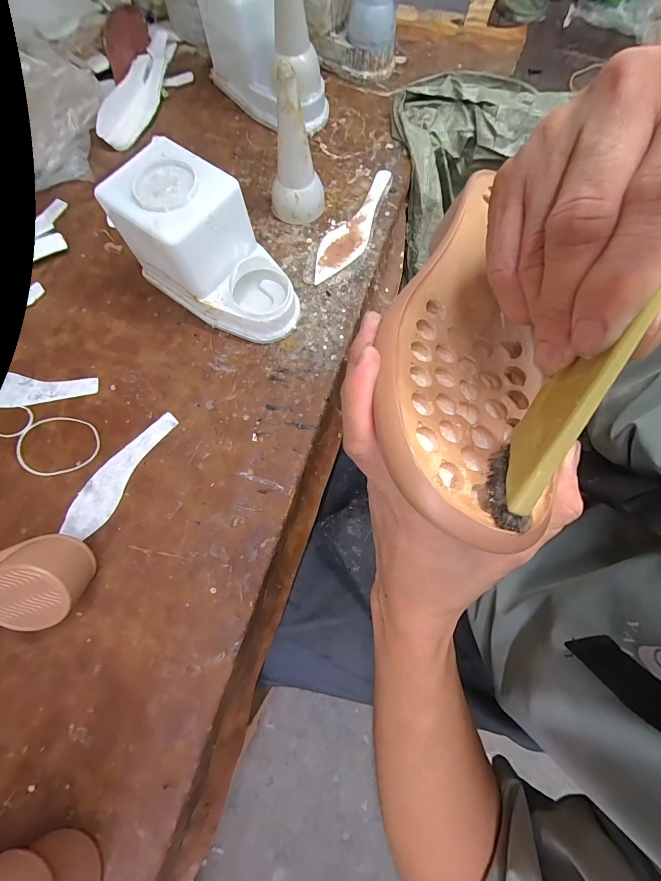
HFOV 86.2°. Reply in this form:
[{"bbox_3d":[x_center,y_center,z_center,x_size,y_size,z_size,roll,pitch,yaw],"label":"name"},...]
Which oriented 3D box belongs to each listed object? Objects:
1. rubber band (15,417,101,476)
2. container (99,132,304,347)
[{"bbox_3d":[-0.301,0.005,0.390,0.092,0.004,0.067,-1,74,0],"label":"rubber band"},{"bbox_3d":[-0.128,-0.205,0.390,0.195,0.115,0.106,33,77,9],"label":"container"}]

